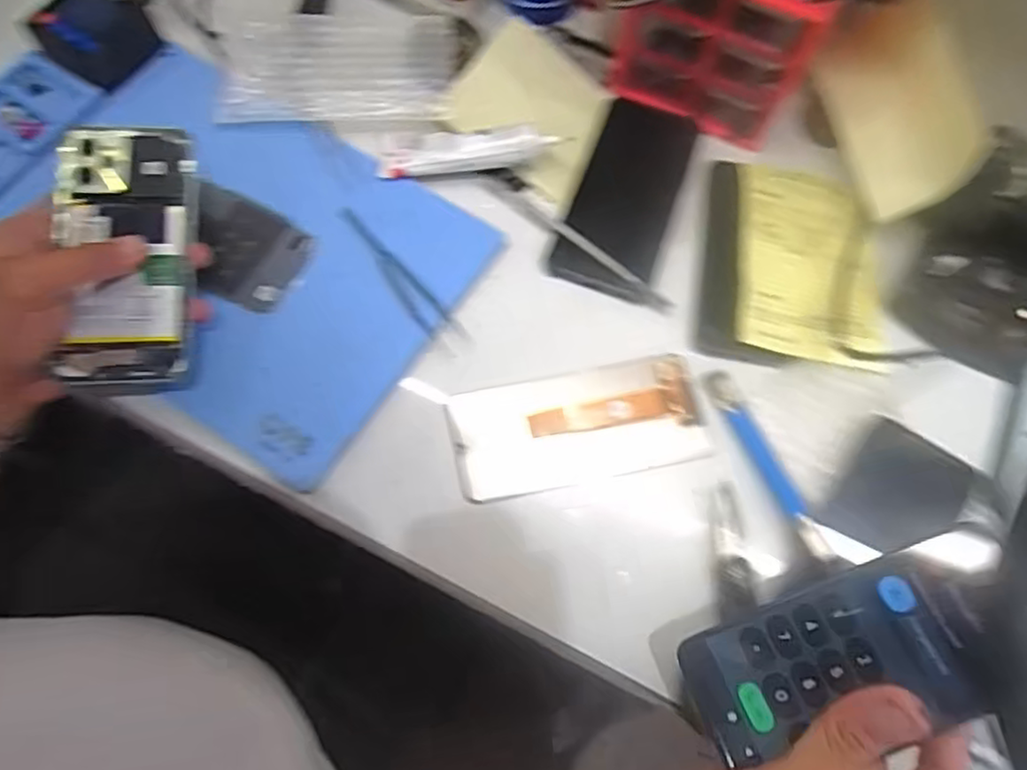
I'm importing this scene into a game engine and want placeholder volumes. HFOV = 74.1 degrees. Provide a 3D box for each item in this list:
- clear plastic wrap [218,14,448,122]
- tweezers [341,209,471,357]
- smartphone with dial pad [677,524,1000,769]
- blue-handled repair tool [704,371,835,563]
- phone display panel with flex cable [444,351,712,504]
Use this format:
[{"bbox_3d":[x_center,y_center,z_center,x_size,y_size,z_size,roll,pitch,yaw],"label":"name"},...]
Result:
[{"bbox_3d":[-0.131,-0.238,0.505,0.165,0.020,0.094,-2,68,-4],"label":"clear plastic wrap"},{"bbox_3d":[-0.076,-0.072,0.457,0.021,0.006,0.128,-38,74,-16],"label":"tweezers"},{"bbox_3d":[0.157,0.122,0.306,0.151,0.008,0.069,-22,70,-1],"label":"smartphone with dial pad"},{"bbox_3d":[0.157,0.047,0.422,0.017,0.009,0.129,-20,70,-11],"label":"blue-handled repair tool"},{"bbox_3d":[0.040,0.025,0.432,0.156,0.006,0.074,-10,68,-7],"label":"phone display panel with flex cable"}]

